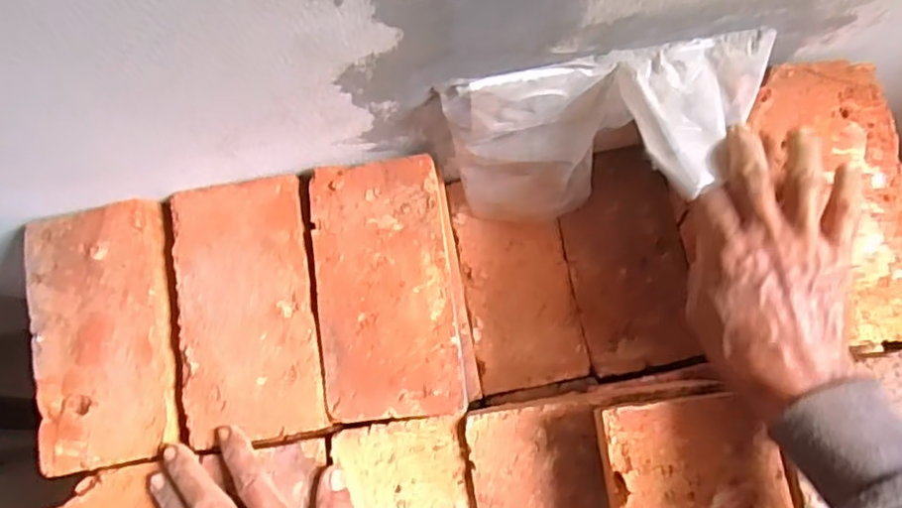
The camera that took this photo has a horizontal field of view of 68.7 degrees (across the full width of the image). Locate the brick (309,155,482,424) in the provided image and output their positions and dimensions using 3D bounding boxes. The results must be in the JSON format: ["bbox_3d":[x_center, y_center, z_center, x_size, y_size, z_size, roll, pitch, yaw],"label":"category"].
[{"bbox_3d":[-0.044,0.028,0.500,0.108,0.053,0.185,-8,80,1],"label":"brick"}]

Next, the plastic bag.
[{"bbox_3d":[0.100,-0.062,0.471,0.191,0.180,0.078,-9,78,-1],"label":"plastic bag"}]

